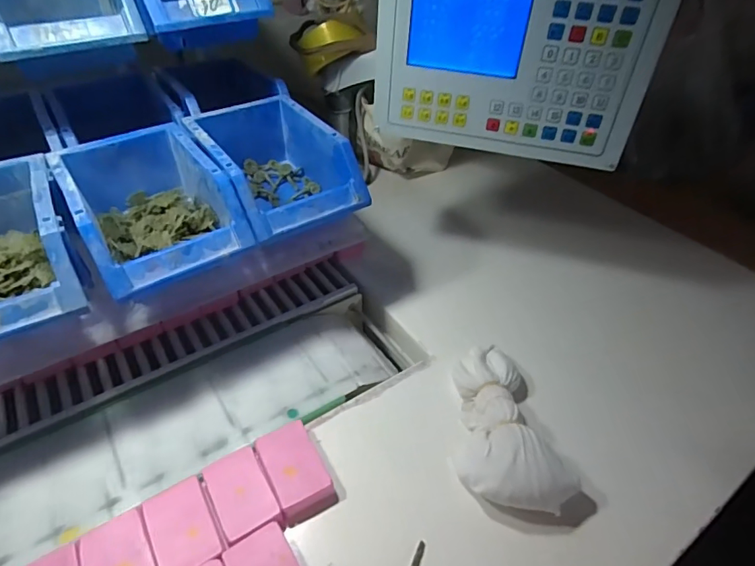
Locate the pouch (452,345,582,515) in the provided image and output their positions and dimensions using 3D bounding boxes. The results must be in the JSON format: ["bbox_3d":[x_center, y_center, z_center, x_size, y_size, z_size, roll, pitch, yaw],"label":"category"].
[{"bbox_3d":[0.105,0.122,0.421,0.084,0.042,0.159,-8,43,-9],"label":"pouch"}]

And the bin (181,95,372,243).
[{"bbox_3d":[-0.110,-0.120,0.496,0.124,0.075,0.183,-25,48,-25],"label":"bin"}]

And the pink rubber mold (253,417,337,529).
[{"bbox_3d":[-0.070,0.157,0.398,0.045,0.018,0.075,-21,46,-22],"label":"pink rubber mold"}]

